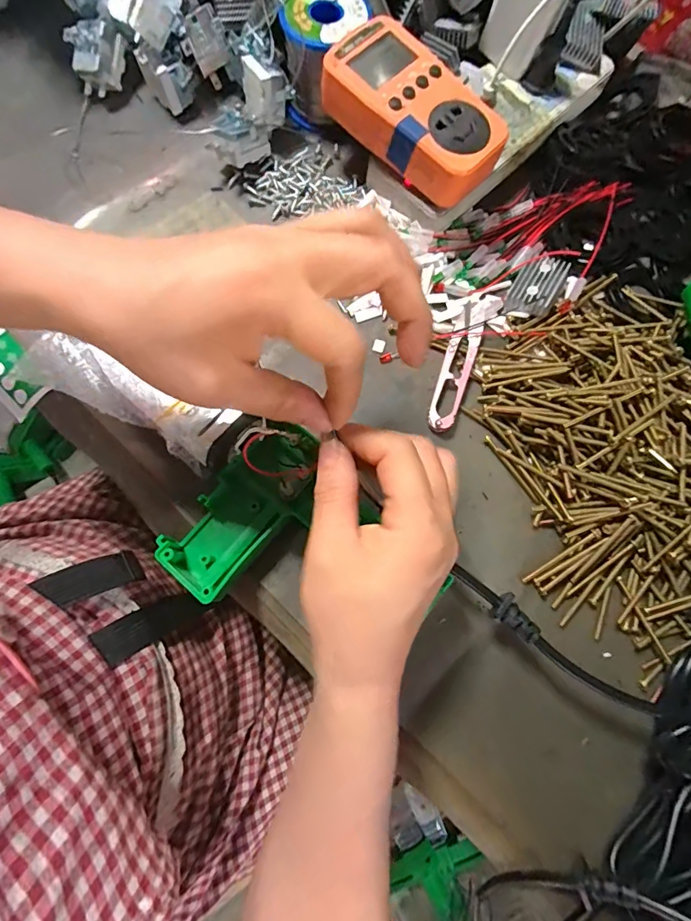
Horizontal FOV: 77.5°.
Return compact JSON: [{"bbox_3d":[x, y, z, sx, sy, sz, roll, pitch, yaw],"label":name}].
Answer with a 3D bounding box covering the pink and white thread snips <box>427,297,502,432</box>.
[{"bbox_3d":[0.085,-0.074,0.312,0.025,0.009,0.117,24,77,2],"label":"pink and white thread snips"}]

